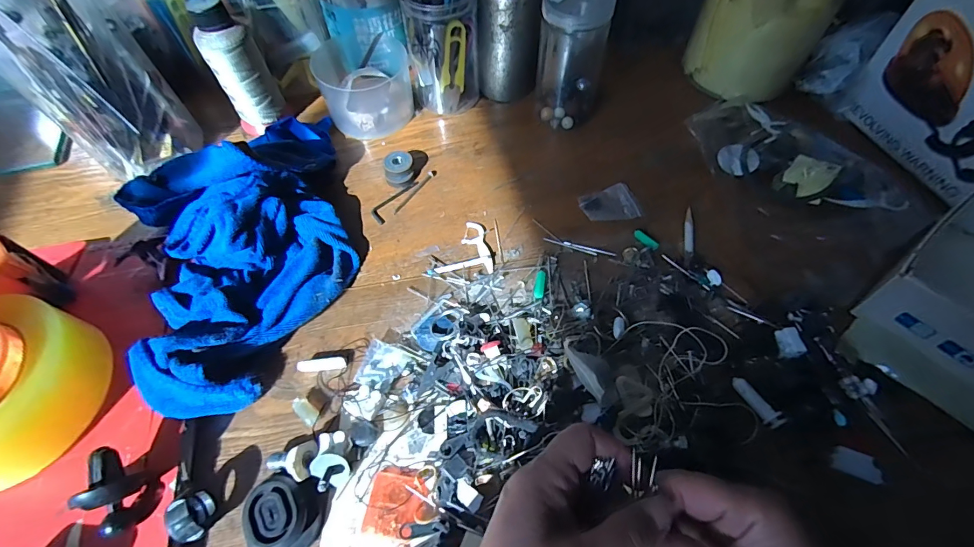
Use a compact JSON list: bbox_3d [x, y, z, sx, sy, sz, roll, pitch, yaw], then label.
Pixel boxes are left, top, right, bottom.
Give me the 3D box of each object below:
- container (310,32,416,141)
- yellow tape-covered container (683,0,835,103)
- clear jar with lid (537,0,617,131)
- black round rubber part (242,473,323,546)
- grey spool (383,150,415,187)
[{"bbox_3d":[-0.131,-0.211,0.466,0.094,0.065,0.113,-6,57,-2],"label":"container"},{"bbox_3d":[0.289,-0.266,0.448,0.116,0.121,0.099,34,65,21],"label":"yellow tape-covered container"},{"bbox_3d":[0.084,-0.214,0.424,0.061,0.124,0.058,-1,57,2],"label":"clear jar with lid"},{"bbox_3d":[-0.127,0.151,0.261,0.044,0.018,0.044,-1,57,2],"label":"black round rubber part"},{"bbox_3d":[-0.087,-0.104,0.424,0.027,0.019,0.034,-10,58,-4],"label":"grey spool"}]

